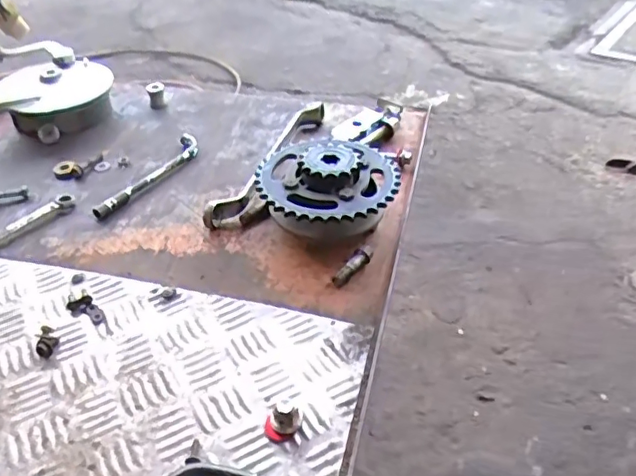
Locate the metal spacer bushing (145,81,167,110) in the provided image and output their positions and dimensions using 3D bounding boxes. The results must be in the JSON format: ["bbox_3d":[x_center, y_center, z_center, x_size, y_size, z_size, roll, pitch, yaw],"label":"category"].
[{"bbox_3d":[-0.228,-0.201,0.807,0.023,0.034,0.029,-12,42,-13],"label":"metal spacer bushing"}]

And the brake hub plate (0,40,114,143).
[{"bbox_3d":[-0.367,-0.208,0.777,0.166,0.070,0.204,-16,42,-16],"label":"brake hub plate"}]

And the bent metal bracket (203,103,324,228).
[{"bbox_3d":[-0.050,-0.100,0.668,0.062,0.050,0.255,11,42,14],"label":"bent metal bracket"}]

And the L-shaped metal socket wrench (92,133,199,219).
[{"bbox_3d":[-0.193,-0.076,0.666,0.034,0.015,0.172,17,44,20],"label":"L-shaped metal socket wrench"}]

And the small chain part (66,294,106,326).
[{"bbox_3d":[-0.206,0.065,0.505,0.021,0.004,0.041,-30,48,-30],"label":"small chain part"}]

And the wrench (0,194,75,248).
[{"bbox_3d":[-0.323,-0.003,0.584,0.024,0.010,0.161,26,47,29],"label":"wrench"}]

